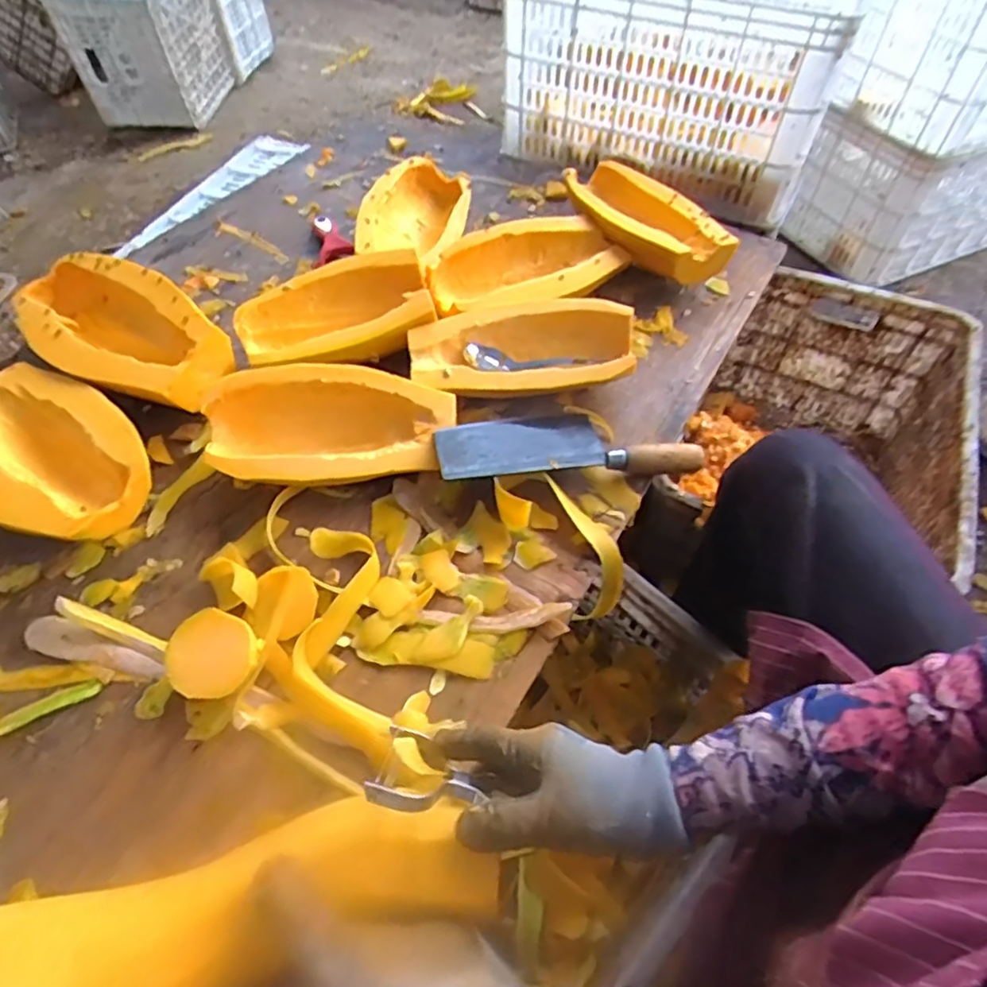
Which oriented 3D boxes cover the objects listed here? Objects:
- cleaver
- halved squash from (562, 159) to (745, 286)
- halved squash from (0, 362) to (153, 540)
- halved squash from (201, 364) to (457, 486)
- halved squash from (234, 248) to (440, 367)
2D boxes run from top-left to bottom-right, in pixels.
[{"bbox_3d":[0.074,-0.052,0.634,0.261,0.028,0.091,-1,41,-9],"label":"cleaver"},{"bbox_3d":[0.197,-0.367,0.818,0.123,0.057,0.257,-35,61,-21],"label":"halved squash"},{"bbox_3d":[-0.436,-0.039,0.596,0.309,0.067,0.141,33,62,23],"label":"halved squash"},{"bbox_3d":[-0.162,-0.066,0.614,0.236,0.071,0.109,-6,55,-2],"label":"halved squash"},{"bbox_3d":[-0.182,-0.204,0.704,0.215,0.059,0.125,-16,56,-9],"label":"halved squash"}]

